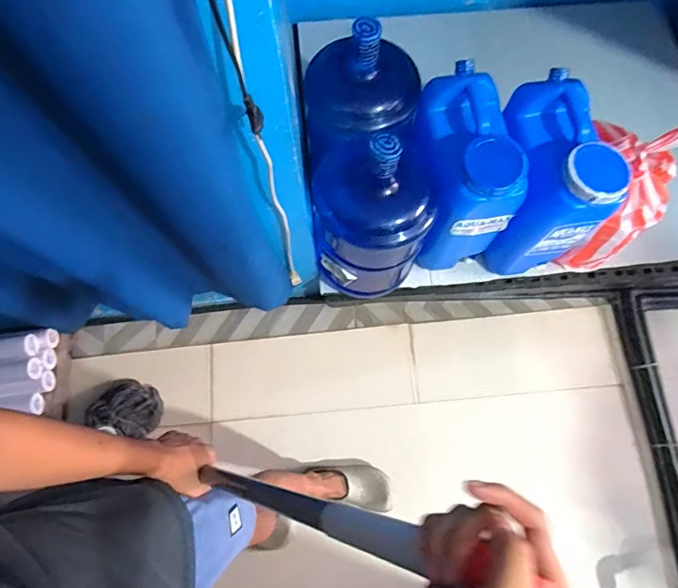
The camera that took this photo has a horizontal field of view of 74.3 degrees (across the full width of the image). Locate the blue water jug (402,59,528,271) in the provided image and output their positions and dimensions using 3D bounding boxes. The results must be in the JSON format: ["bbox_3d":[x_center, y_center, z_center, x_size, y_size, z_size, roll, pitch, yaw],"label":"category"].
[{"bbox_3d":[0.261,-0.269,1.039,0.201,0.367,0.307,-9,73,-3],"label":"blue water jug"}]

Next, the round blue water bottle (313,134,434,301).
[{"bbox_3d":[0.069,-0.170,0.968,0.229,0.454,0.232,0,73,0],"label":"round blue water bottle"}]

